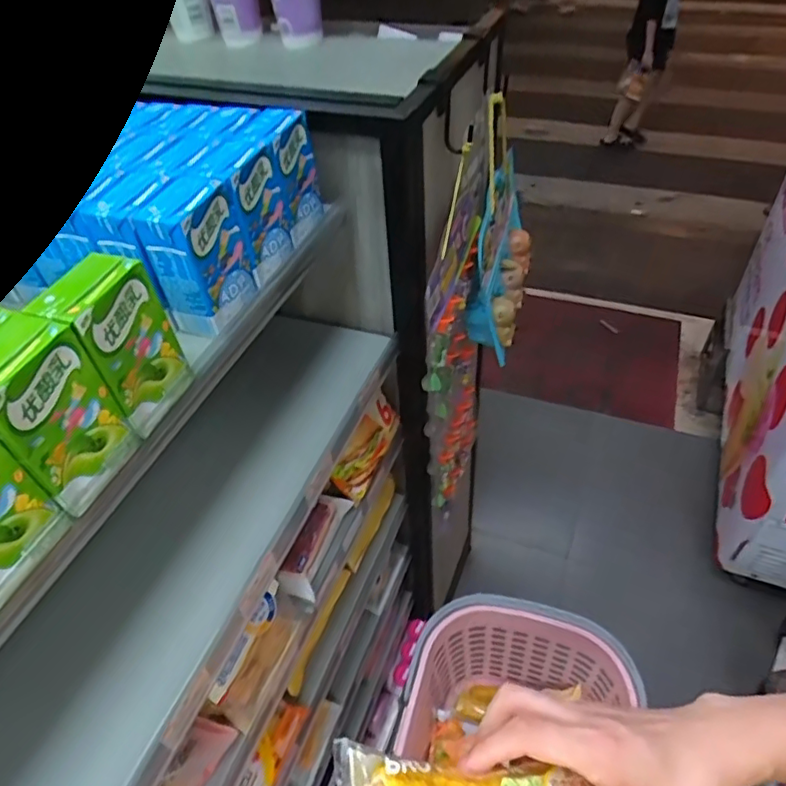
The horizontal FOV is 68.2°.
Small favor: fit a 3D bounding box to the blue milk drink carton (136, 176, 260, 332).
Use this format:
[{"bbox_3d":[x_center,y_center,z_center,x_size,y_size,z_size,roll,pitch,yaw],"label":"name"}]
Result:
[{"bbox_3d":[-0.152,-0.109,0.454,0.045,0.096,0.066,12,49,14],"label":"blue milk drink carton"}]

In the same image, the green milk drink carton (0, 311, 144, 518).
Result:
[{"bbox_3d":[-0.208,0.014,0.348,0.045,0.103,0.065,12,49,15],"label":"green milk drink carton"}]

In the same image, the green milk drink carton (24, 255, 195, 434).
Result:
[{"bbox_3d":[-0.184,-0.031,0.390,0.041,0.105,0.064,16,50,18],"label":"green milk drink carton"}]

